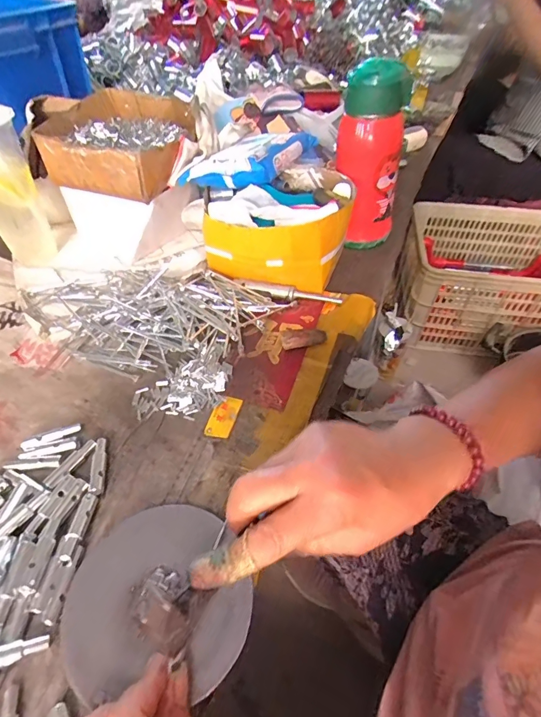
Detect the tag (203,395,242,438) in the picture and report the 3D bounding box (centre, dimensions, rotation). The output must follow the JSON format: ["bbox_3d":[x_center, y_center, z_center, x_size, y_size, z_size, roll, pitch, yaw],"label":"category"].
[{"bbox_3d":[-0.045,0.054,0.386,0.025,0.004,0.044,12,51,13],"label":"tag"}]

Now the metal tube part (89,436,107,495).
[{"bbox_3d":[-0.150,0.093,0.354,0.011,0.006,0.053,-9,49,-5],"label":"metal tube part"}]

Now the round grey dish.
[{"bbox_3d":[-0.077,0.162,0.283,0.127,0.015,0.114,-3,49,1],"label":"round grey dish"}]

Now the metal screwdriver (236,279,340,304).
[{"bbox_3d":[0.021,-0.082,0.488,0.129,0.011,0.011,9,50,11],"label":"metal screwdriver"}]

